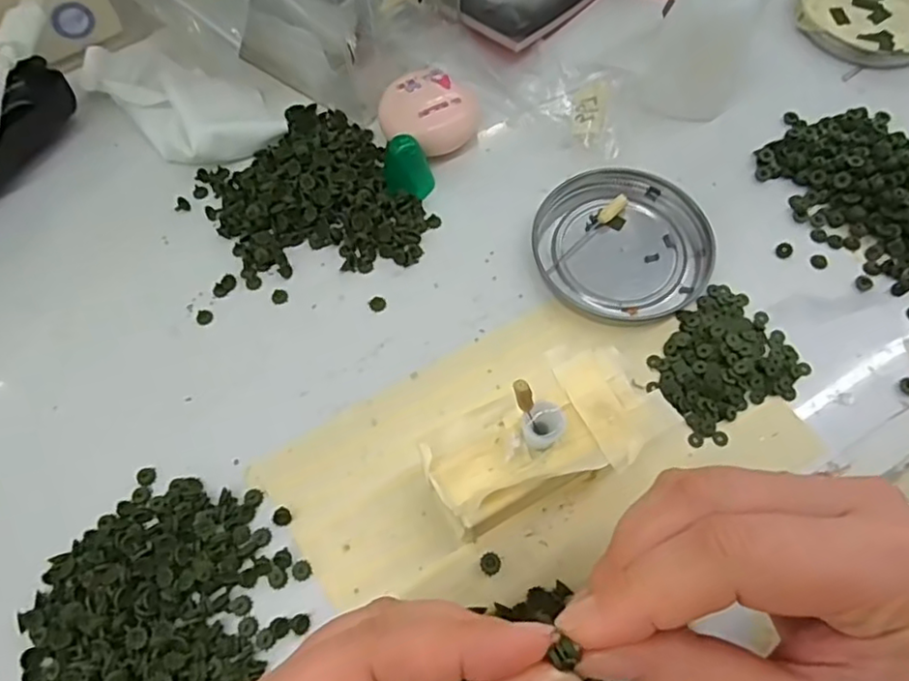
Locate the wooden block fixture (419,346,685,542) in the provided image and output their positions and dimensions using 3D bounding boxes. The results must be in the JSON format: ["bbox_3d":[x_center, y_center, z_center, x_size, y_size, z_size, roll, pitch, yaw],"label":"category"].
[{"bbox_3d":[0.033,0.039,0.238,0.088,0.035,0.045,-25,67,-10],"label":"wooden block fixture"}]

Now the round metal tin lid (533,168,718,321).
[{"bbox_3d":[0.076,-0.045,0.289,0.077,0.009,0.073,-1,66,1],"label":"round metal tin lid"}]

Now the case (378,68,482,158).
[{"bbox_3d":[-0.013,-0.111,0.312,0.044,0.018,0.040,-19,67,-7],"label":"case"}]

